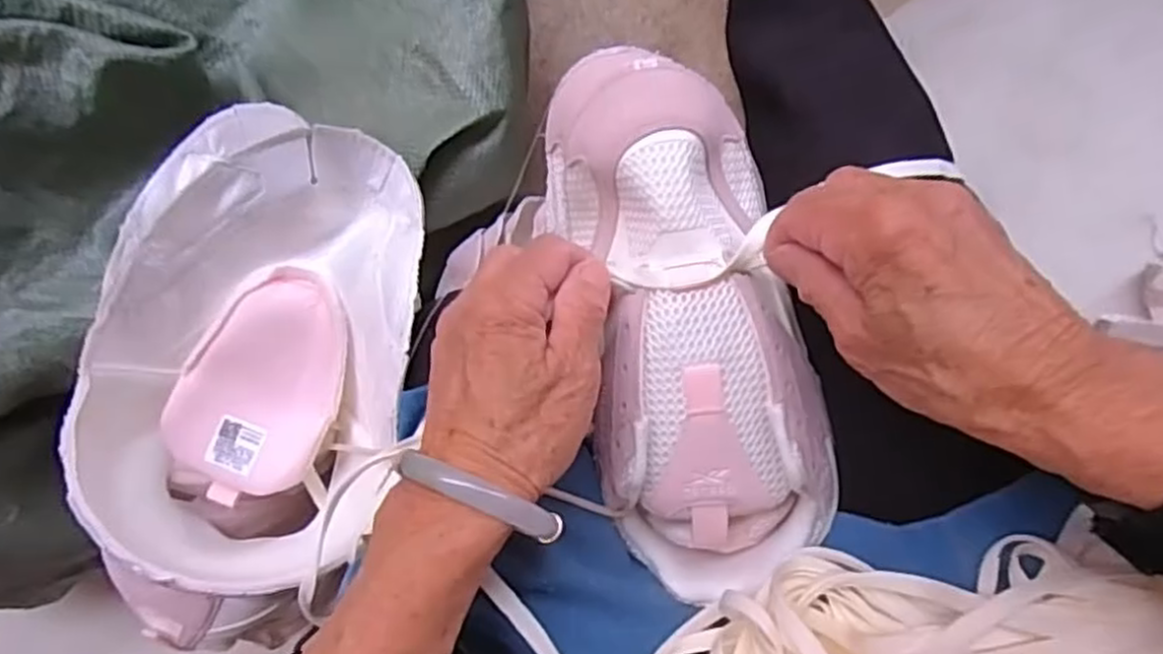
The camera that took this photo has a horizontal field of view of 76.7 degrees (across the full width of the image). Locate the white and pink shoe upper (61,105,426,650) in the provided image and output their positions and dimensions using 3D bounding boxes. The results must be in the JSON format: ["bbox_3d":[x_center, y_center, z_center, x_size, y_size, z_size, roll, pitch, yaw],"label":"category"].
[{"bbox_3d":[-0.159,0.020,0.374,0.145,0.096,0.238,16,92,9],"label":"white and pink shoe upper"}]

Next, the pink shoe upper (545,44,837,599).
[{"bbox_3d":[0.047,0.002,0.327,0.097,0.054,0.238,-13,94,9],"label":"pink shoe upper"}]

